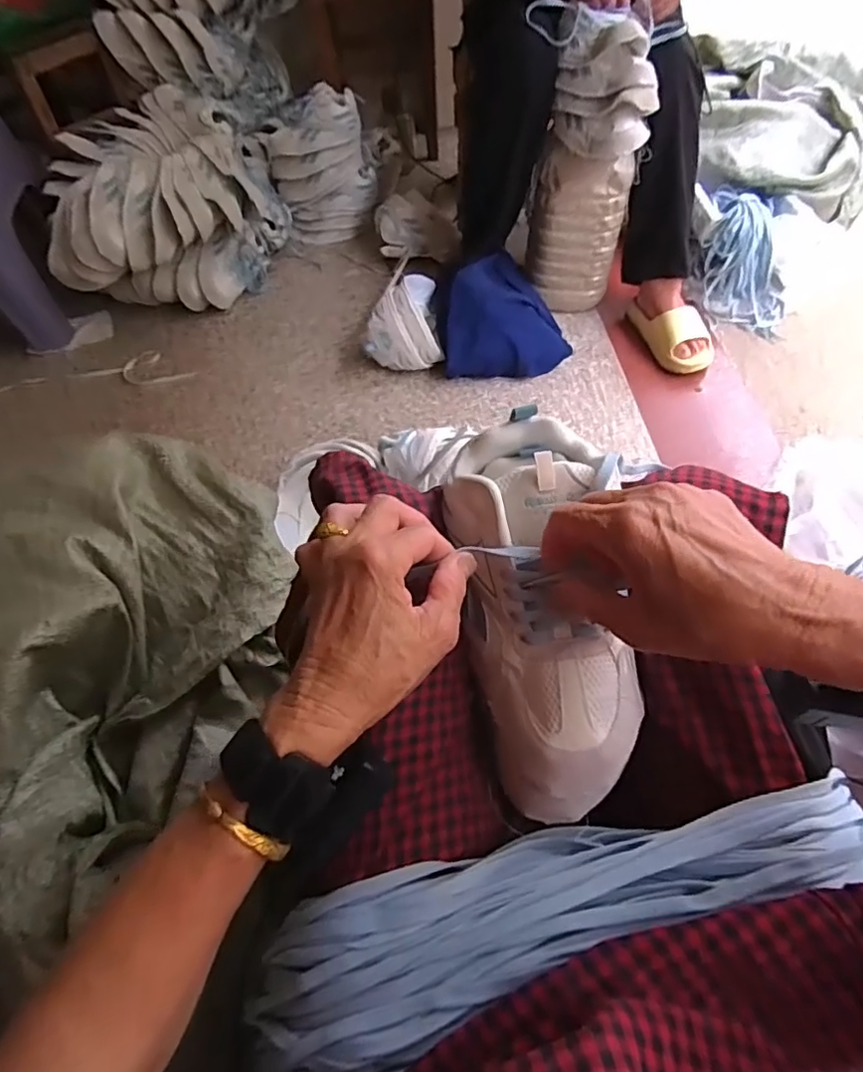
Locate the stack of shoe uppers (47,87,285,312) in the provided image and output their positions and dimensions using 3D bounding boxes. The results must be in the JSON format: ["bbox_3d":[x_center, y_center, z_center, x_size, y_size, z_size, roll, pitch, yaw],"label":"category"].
[{"bbox_3d":[-0.601,-0.759,1.317,0.489,0.300,0.448,-12,56,-5],"label":"stack of shoe uppers"}]

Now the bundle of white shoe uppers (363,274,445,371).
[{"bbox_3d":[-0.052,-0.446,1.166,0.145,0.151,0.207,-1,56,3],"label":"bundle of white shoe uppers"}]

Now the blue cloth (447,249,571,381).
[{"bbox_3d":[0.142,-0.453,1.155,0.236,0.151,0.249,-6,56,0],"label":"blue cloth"}]

